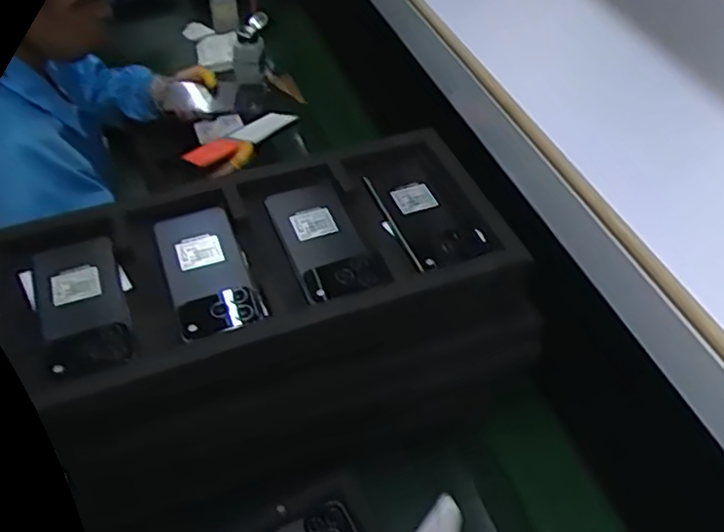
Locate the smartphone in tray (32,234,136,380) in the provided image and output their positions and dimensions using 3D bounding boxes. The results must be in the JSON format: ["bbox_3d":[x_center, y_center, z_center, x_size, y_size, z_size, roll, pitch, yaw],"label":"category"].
[{"bbox_3d":[-0.243,0.035,0.577,0.071,0.014,0.145,-18,51,-18],"label":"smartphone in tray"}]

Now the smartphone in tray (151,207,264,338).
[{"bbox_3d":[-0.143,0.004,0.609,0.070,0.015,0.141,-17,51,-17],"label":"smartphone in tray"}]

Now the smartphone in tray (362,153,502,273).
[{"bbox_3d":[0.071,-0.055,0.683,0.091,0.014,0.140,-18,57,-17],"label":"smartphone in tray"}]

